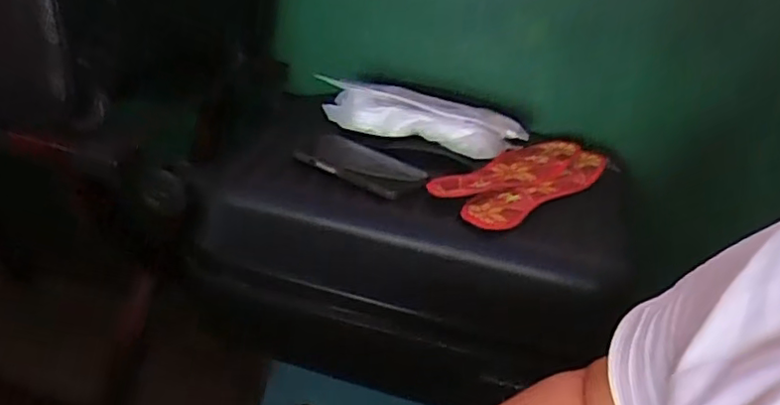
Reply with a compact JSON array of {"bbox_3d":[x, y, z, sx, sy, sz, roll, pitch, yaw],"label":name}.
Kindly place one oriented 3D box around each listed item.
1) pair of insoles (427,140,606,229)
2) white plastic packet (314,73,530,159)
[{"bbox_3d":[0.158,-0.031,0.730,0.101,0.017,0.259,30,35,36],"label":"pair of insoles"},{"bbox_3d":[0.036,-0.105,0.786,0.263,0.046,0.072,14,29,12],"label":"white plastic packet"}]

